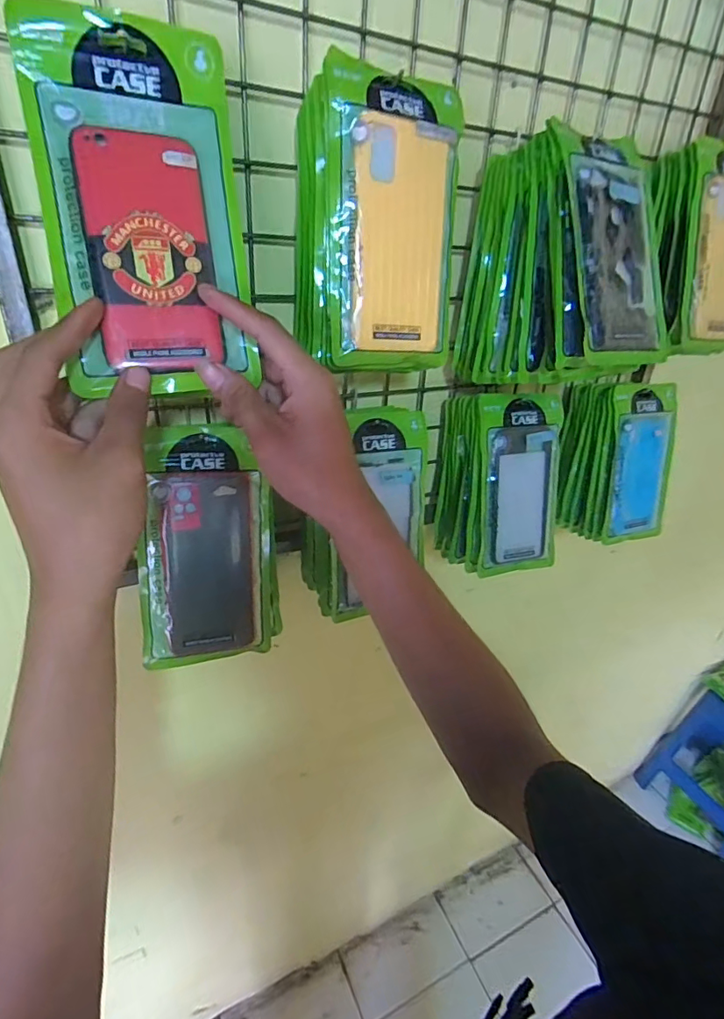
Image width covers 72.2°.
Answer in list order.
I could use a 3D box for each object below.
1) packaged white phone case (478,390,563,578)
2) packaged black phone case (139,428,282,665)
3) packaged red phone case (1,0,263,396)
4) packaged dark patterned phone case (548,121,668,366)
[{"bbox_3d":[0.189,-0.029,0.586,0.107,0.210,0.011,-7,13,-19],"label":"packaged white phone case"},{"bbox_3d":[-0.137,0.034,0.445,0.117,0.211,0.020,-5,12,-19],"label":"packaged black phone case"},{"bbox_3d":[-0.130,-0.180,0.302,0.112,0.209,0.010,-9,7,-22],"label":"packaged red phone case"},{"bbox_3d":[0.231,-0.234,0.445,0.112,0.199,0.017,-12,4,-28],"label":"packaged dark patterned phone case"}]

